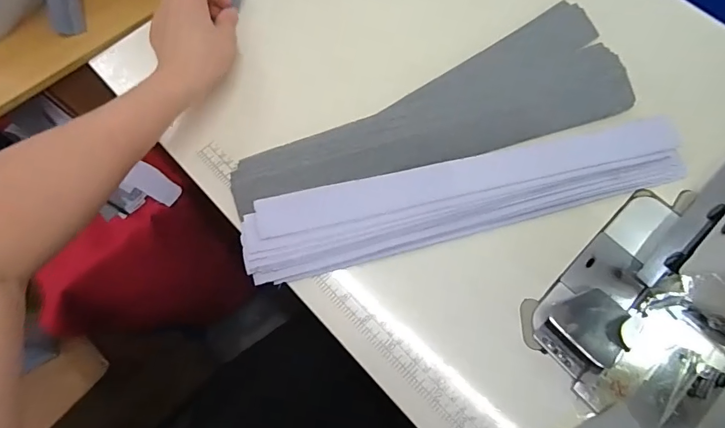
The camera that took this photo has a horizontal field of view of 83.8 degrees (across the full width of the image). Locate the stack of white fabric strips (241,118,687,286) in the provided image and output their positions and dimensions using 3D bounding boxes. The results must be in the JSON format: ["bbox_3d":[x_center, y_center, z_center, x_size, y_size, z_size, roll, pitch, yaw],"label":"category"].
[{"bbox_3d":[0.097,-0.019,0.369,0.405,0.014,0.072,-13,71,-5],"label":"stack of white fabric strips"}]

